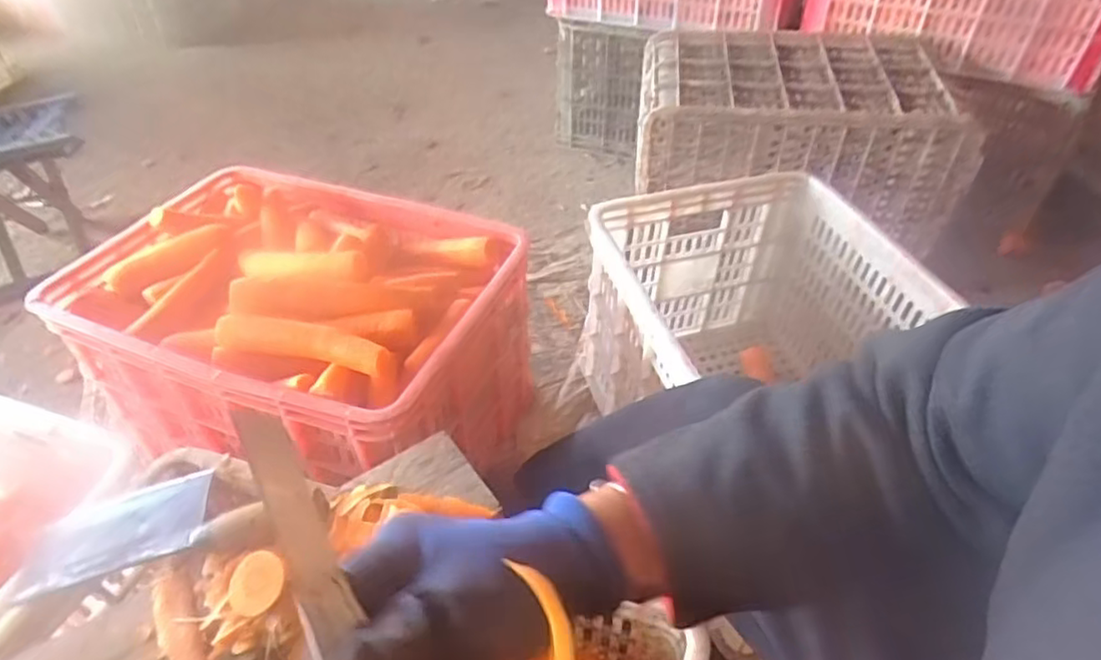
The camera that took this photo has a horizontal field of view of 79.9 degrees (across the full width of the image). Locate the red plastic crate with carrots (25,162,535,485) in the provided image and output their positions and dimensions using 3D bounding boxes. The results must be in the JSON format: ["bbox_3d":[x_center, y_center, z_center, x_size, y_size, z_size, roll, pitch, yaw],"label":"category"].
[{"bbox_3d":[-0.311,0.011,0.874,0.500,0.297,0.345,15,46,16],"label":"red plastic crate with carrots"}]

